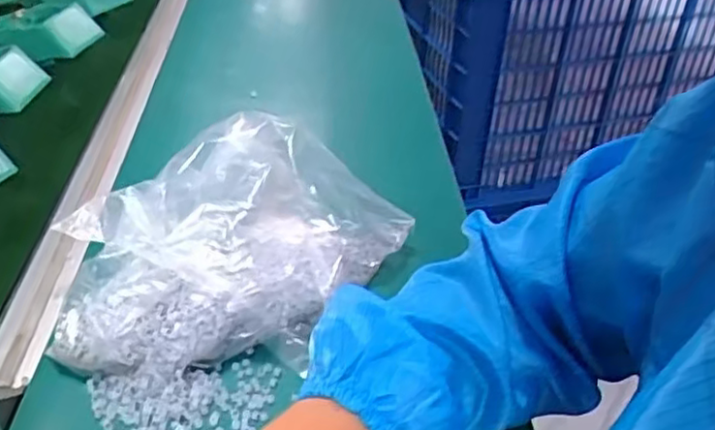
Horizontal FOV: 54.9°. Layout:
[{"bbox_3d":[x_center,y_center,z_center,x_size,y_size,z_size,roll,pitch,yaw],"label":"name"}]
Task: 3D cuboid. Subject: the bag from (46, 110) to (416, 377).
[{"bbox_3d":[-0.078,0.015,0.476,0.238,0.082,0.173,-3,36,-7],"label":"bag"}]

